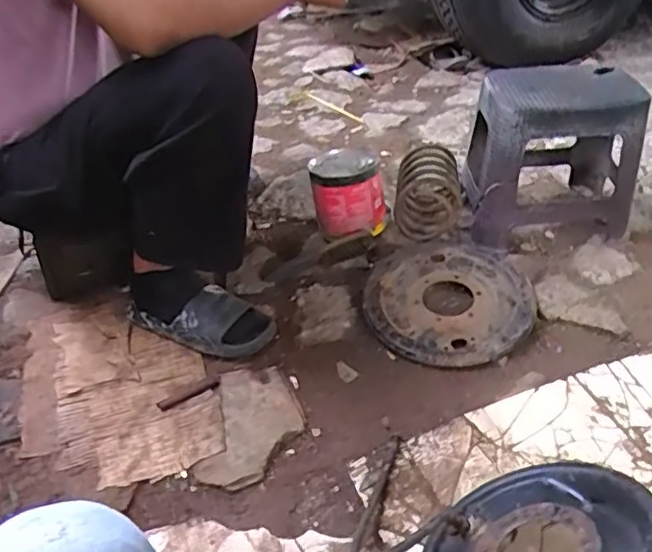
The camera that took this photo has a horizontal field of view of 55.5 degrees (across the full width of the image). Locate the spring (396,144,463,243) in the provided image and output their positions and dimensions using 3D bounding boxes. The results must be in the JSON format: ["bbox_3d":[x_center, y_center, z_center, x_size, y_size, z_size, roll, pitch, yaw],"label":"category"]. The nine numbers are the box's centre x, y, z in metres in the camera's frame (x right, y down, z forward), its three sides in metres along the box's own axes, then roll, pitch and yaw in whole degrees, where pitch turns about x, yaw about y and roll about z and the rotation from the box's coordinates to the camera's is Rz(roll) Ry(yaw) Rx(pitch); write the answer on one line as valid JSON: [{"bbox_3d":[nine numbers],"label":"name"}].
[{"bbox_3d":[0.225,-0.197,1.359,0.140,0.119,0.232,1,38,11],"label":"spring"}]

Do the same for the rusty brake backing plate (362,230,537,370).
[{"bbox_3d":[0.221,0.041,1.164,0.296,0.055,0.324,-5,38,4],"label":"rusty brake backing plate"}]

